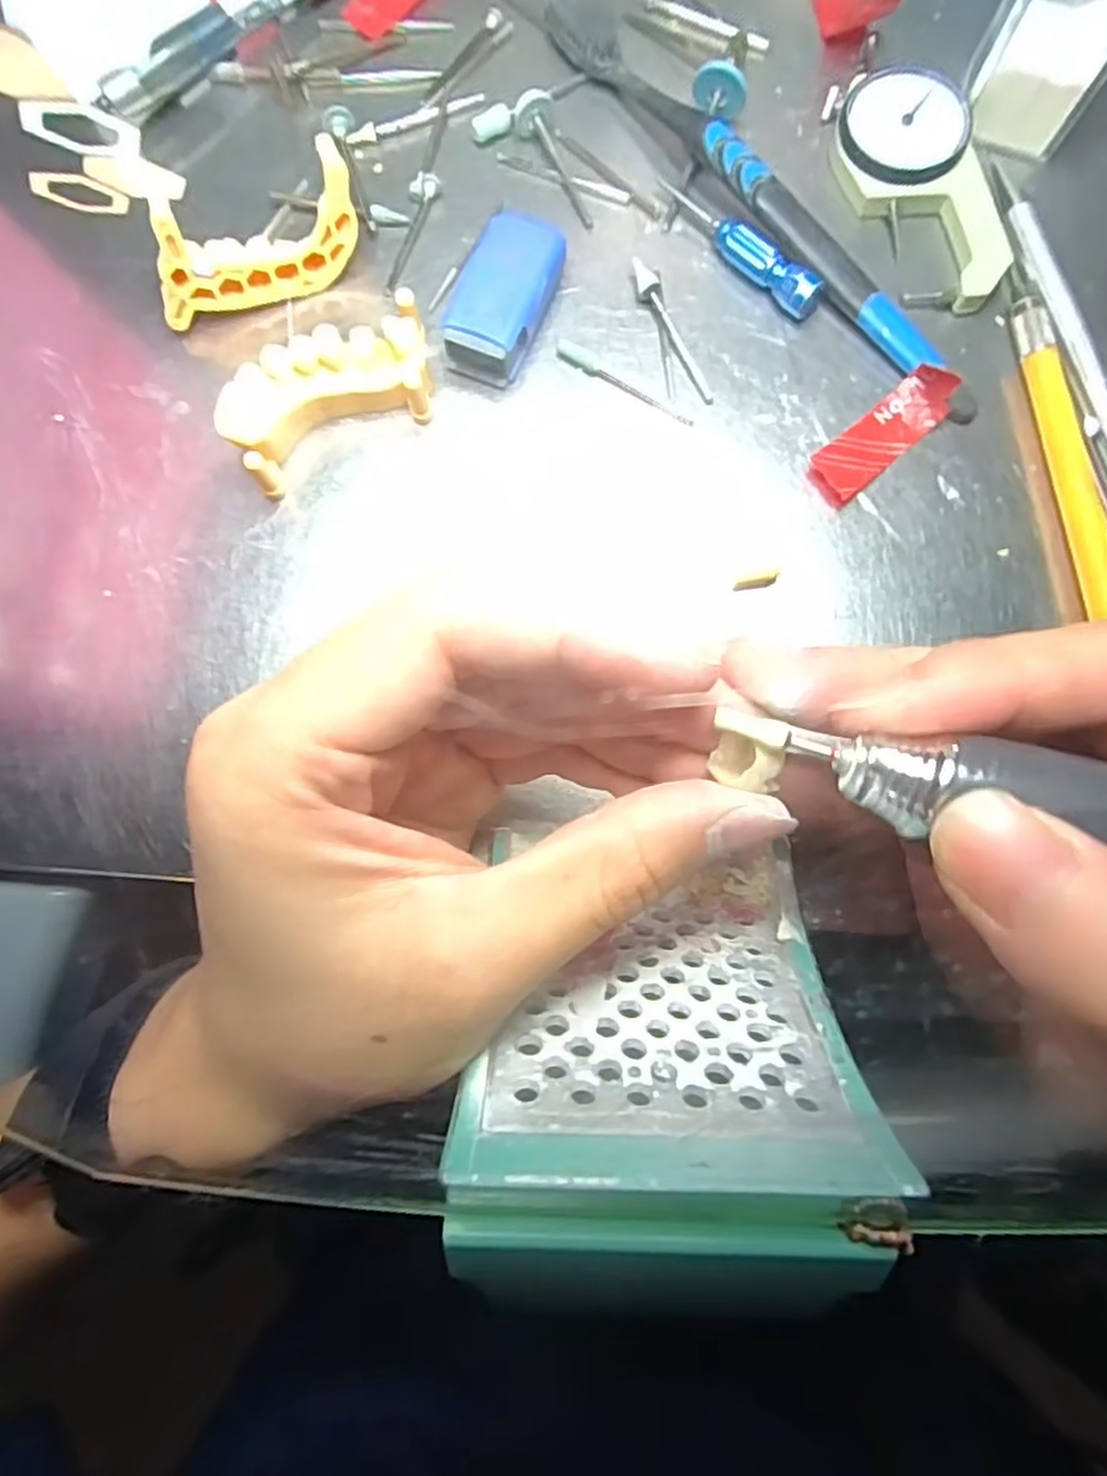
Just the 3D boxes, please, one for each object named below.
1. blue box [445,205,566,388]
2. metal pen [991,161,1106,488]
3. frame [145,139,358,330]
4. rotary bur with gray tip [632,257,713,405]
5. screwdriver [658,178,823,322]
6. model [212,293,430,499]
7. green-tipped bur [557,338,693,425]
[{"bbox_3d":[-0.014,-0.125,0.209,0.023,0.018,0.051,19,82,4],"label":"blue box"},{"bbox_3d":[0.151,-0.106,0.207,0.009,0.008,0.133,-13,81,-1],"label":"metal pen"},{"bbox_3d":[-0.085,-0.141,0.207,0.061,0.031,0.015,-20,81,-3],"label":"frame"},{"bbox_3d":[0.035,-0.120,0.213,0.006,0.006,0.047,-27,82,-4],"label":"rotary bur with gray tip"},{"bbox_3d":[0.054,-0.149,0.215,0.010,0.011,0.061,-43,83,-6],"label":"screwdriver"},{"bbox_3d":[-0.062,-0.097,0.203,0.060,0.020,0.028,-29,82,-4],"label":"model"},{"bbox_3d":[0.021,-0.104,0.211,0.045,0.004,0.005,31,83,5],"label":"green-tipped bur"}]

